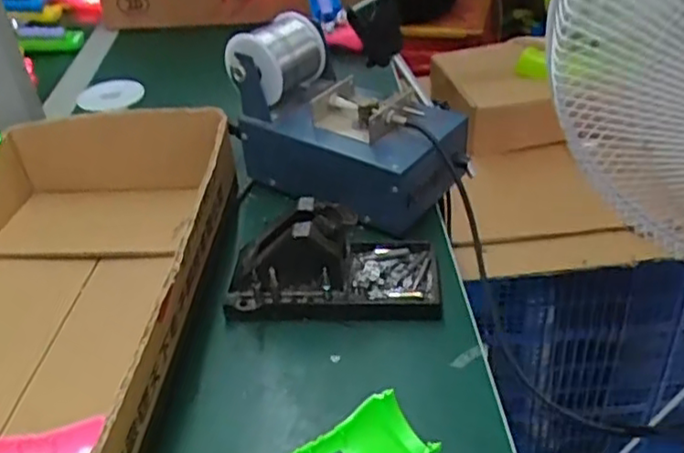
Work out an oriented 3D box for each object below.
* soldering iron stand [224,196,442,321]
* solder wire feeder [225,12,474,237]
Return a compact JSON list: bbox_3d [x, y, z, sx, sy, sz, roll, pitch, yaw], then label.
[{"bbox_3d":[-0.006,0.021,0.495,0.157,0.071,0.076,0,37,5],"label":"soldering iron stand"},{"bbox_3d":[0.007,-0.098,0.588,0.207,0.129,0.112,19,43,28],"label":"solder wire feeder"}]

